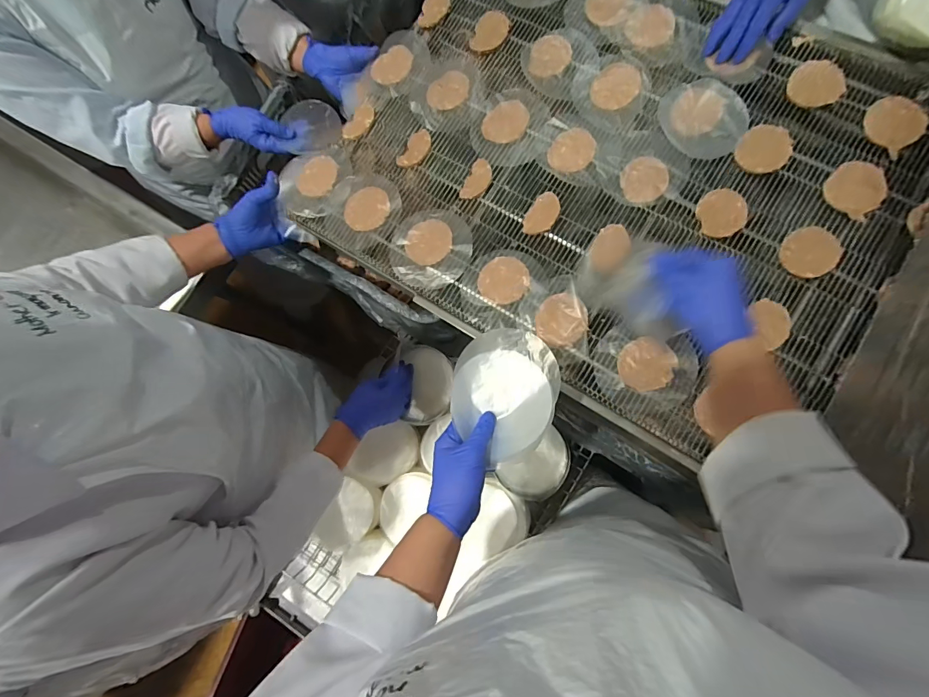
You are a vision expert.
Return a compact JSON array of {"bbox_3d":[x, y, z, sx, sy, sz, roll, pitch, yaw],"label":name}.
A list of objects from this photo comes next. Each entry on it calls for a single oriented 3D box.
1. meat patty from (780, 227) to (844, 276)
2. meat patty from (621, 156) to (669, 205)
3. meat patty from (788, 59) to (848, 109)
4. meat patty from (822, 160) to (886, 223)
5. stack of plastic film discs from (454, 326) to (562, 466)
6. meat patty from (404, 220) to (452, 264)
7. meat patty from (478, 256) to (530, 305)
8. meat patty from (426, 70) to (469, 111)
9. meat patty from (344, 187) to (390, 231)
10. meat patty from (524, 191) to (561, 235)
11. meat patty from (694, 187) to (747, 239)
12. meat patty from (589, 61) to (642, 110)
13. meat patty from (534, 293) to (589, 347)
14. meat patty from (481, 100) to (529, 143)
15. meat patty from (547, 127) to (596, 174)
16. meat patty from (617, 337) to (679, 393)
[{"bbox_3d":[0.446,-0.125,0.541,0.074,0.007,0.063,-18,81,2],"label":"meat patty"},{"bbox_3d":[0.254,-0.238,0.591,0.060,0.006,0.065,-10,82,3],"label":"meat patty"},{"bbox_3d":[0.484,-0.364,0.579,0.067,0.014,0.063,6,83,6],"label":"meat patty"},{"bbox_3d":[0.510,-0.209,0.545,0.065,0.009,0.080,41,87,9],"label":"meat patty"},{"bbox_3d":[0.043,0.051,0.477,0.114,0.025,0.143,14,84,6],"label":"stack of plastic film discs"},{"bbox_3d":[-0.053,-0.159,0.624,0.067,0.004,0.068,-1,82,5],"label":"meat patty"},{"bbox_3d":[0.055,-0.098,0.597,0.070,0.010,0.069,-6,82,4],"label":"meat patty"},{"bbox_3d":[-0.025,-0.409,0.666,0.071,0.004,0.060,-35,81,-1],"label":"meat patty"},{"bbox_3d":[-0.150,-0.215,0.647,0.062,0.004,0.071,42,88,9],"label":"meat patty"},{"bbox_3d":[0.113,-0.193,0.604,0.040,0.012,0.066,30,86,8],"label":"meat patty"},{"bbox_3d":[0.347,-0.183,0.567,0.057,0.006,0.068,-15,76,18],"label":"meat patty"},{"bbox_3d":[0.225,-0.391,0.622,0.065,0.005,0.079,32,86,8],"label":"meat patty"},{"bbox_3d":[0.132,-0.039,0.571,0.066,0.010,0.070,4,83,5],"label":"meat patty"},{"bbox_3d":[0.064,-0.346,0.641,0.064,0.004,0.071,24,85,8],"label":"meat patty"},{"bbox_3d":[0.159,-0.290,0.617,0.061,0.004,0.071,44,88,9],"label":"meat patty"},{"bbox_3d":[0.236,0.021,0.547,0.065,0.011,0.067,-1,82,5],"label":"meat patty"}]

